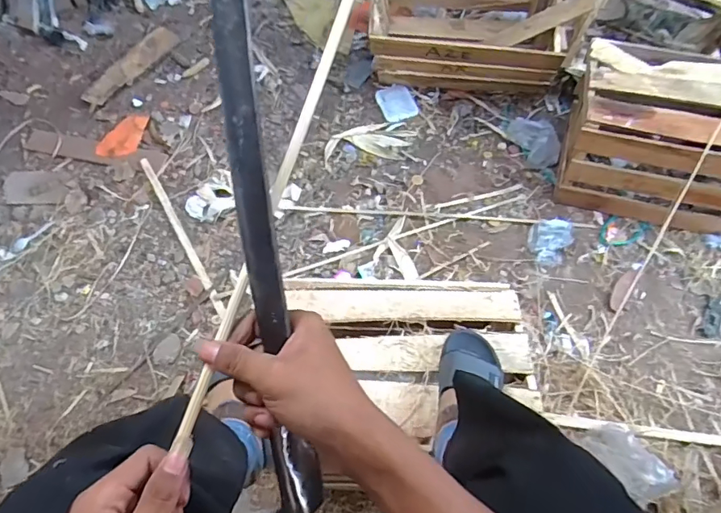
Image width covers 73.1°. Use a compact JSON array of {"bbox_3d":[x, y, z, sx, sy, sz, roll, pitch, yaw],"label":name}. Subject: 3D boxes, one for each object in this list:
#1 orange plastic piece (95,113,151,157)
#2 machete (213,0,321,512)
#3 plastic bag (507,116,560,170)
[{"bbox_3d":[-0.846,-0.432,1.729,0.145,0.014,0.196,3,60,2],"label":"orange plastic piece"},{"bbox_3d":[-0.065,-0.002,0.320,0.032,0.033,0.390,-7,99,-4],"label":"machete"},{"bbox_3d":[0.595,-0.409,1.653,0.124,0.094,0.214,-17,61,-10],"label":"plastic bag"}]

